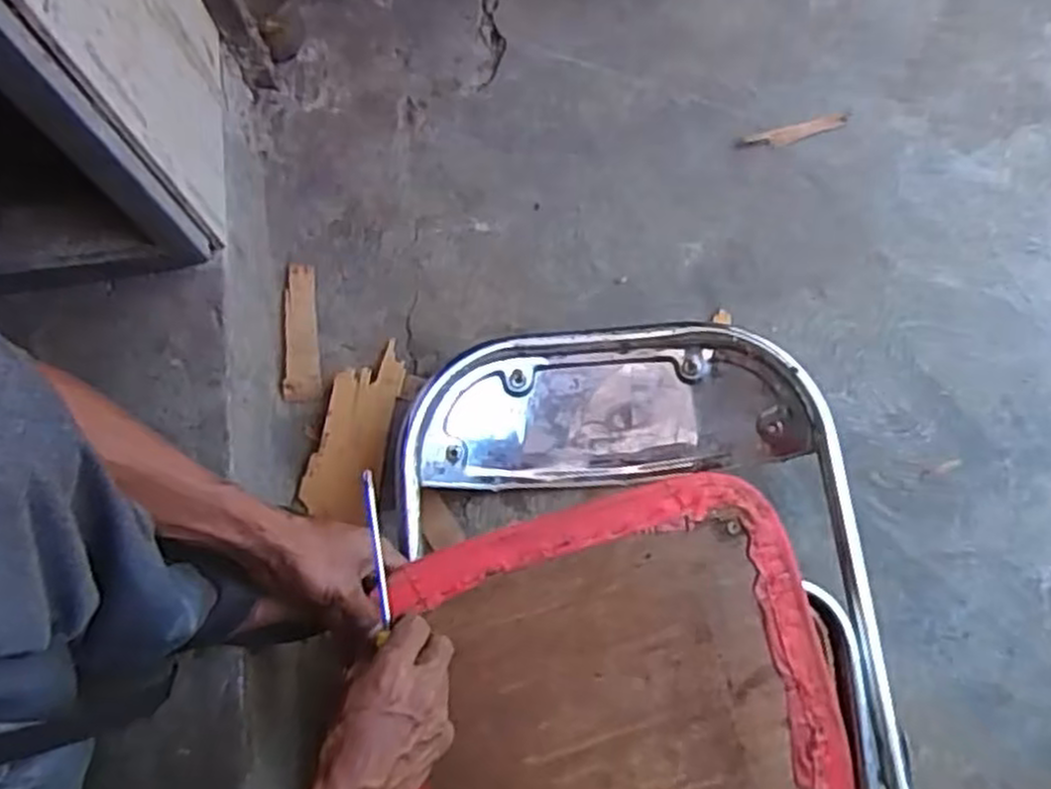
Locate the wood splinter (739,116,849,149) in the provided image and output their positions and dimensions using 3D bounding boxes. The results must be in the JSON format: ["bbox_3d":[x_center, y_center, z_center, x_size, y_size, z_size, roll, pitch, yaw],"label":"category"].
[{"bbox_3d":[0.317,-0.308,0.929,0.138,0.006,0.021,-18,77,-4],"label":"wood splinter"}]

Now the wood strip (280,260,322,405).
[{"bbox_3d":[-0.240,-0.068,0.840,0.038,0.010,0.152,-6,74,1],"label":"wood strip"}]

